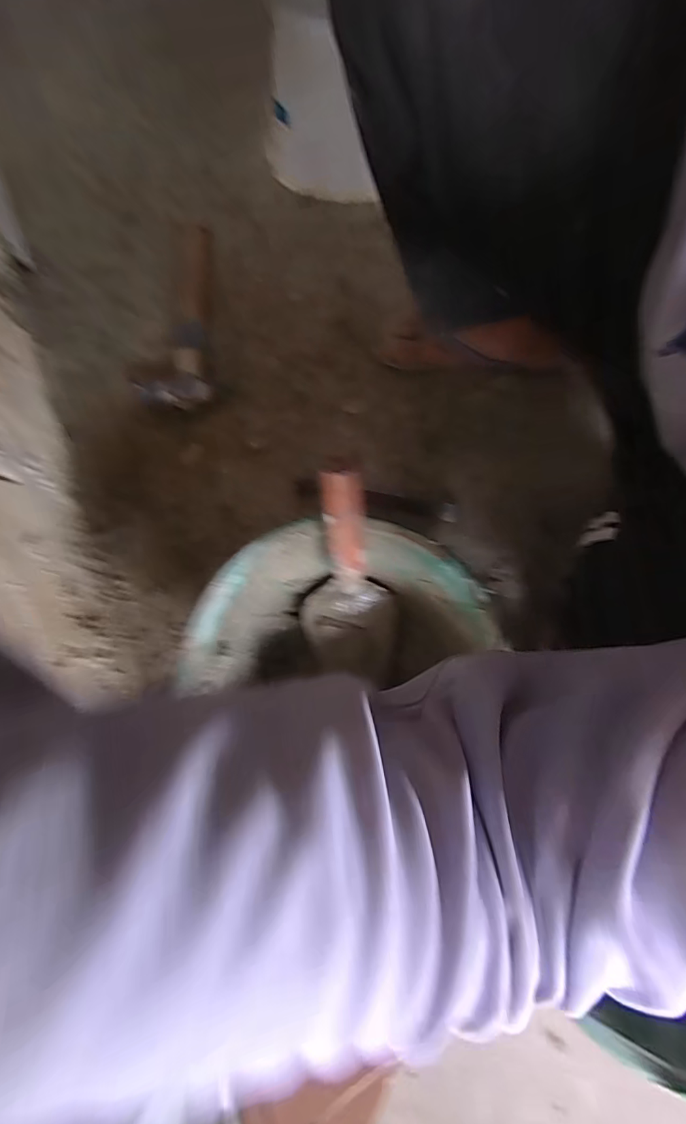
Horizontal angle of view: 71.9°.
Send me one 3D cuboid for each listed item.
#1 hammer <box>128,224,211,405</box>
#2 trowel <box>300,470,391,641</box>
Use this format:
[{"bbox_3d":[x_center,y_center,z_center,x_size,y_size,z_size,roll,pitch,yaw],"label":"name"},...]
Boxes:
[{"bbox_3d":[-0.205,-0.336,0.649,0.095,0.025,0.274,10,77,2],"label":"hammer"},{"bbox_3d":[0.007,0.004,0.429,0.090,0.210,0.050,4,53,1],"label":"trowel"}]

